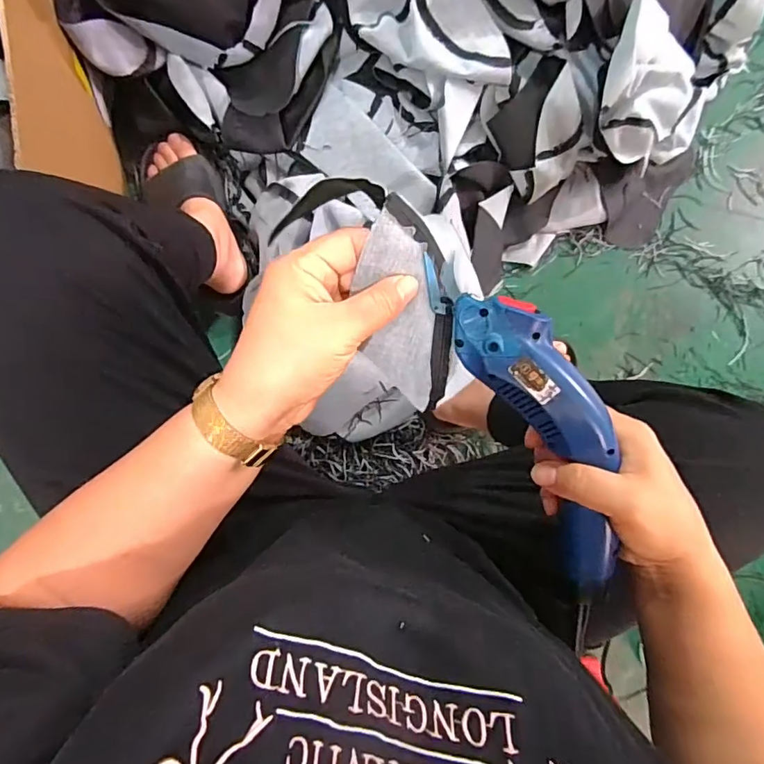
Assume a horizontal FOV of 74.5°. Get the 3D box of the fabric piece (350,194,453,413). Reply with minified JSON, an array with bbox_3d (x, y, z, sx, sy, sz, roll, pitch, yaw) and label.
[{"bbox_3d":[0.014,-0.039,0.299,0.049,0.017,0.129,-12,117,-5],"label":"fabric piece"}]

